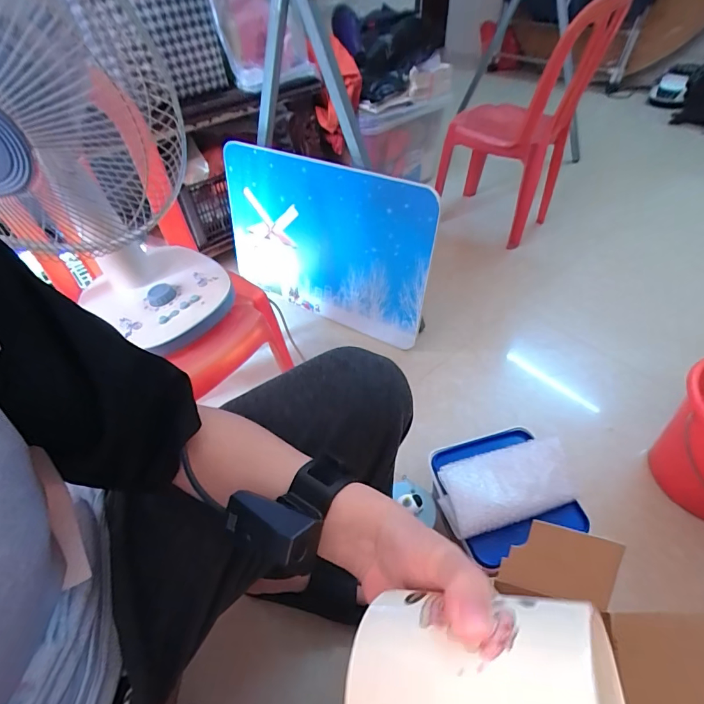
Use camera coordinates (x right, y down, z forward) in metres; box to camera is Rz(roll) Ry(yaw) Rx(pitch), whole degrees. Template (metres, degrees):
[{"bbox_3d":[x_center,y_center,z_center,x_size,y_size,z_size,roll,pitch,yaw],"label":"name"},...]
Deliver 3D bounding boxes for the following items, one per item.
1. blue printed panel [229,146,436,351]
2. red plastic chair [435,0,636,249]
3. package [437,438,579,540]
[{"bbox_3d":[-0.075,-0.247,0.941,0.527,0.380,0.024,22,44,20],"label":"blue printed panel"},{"bbox_3d":[0.465,-0.681,1.216,0.424,0.613,0.362,20,51,21],"label":"red plastic chair"},{"bbox_3d":[0.231,0.197,0.601,0.198,0.043,0.105,-12,47,-7],"label":"package"}]

